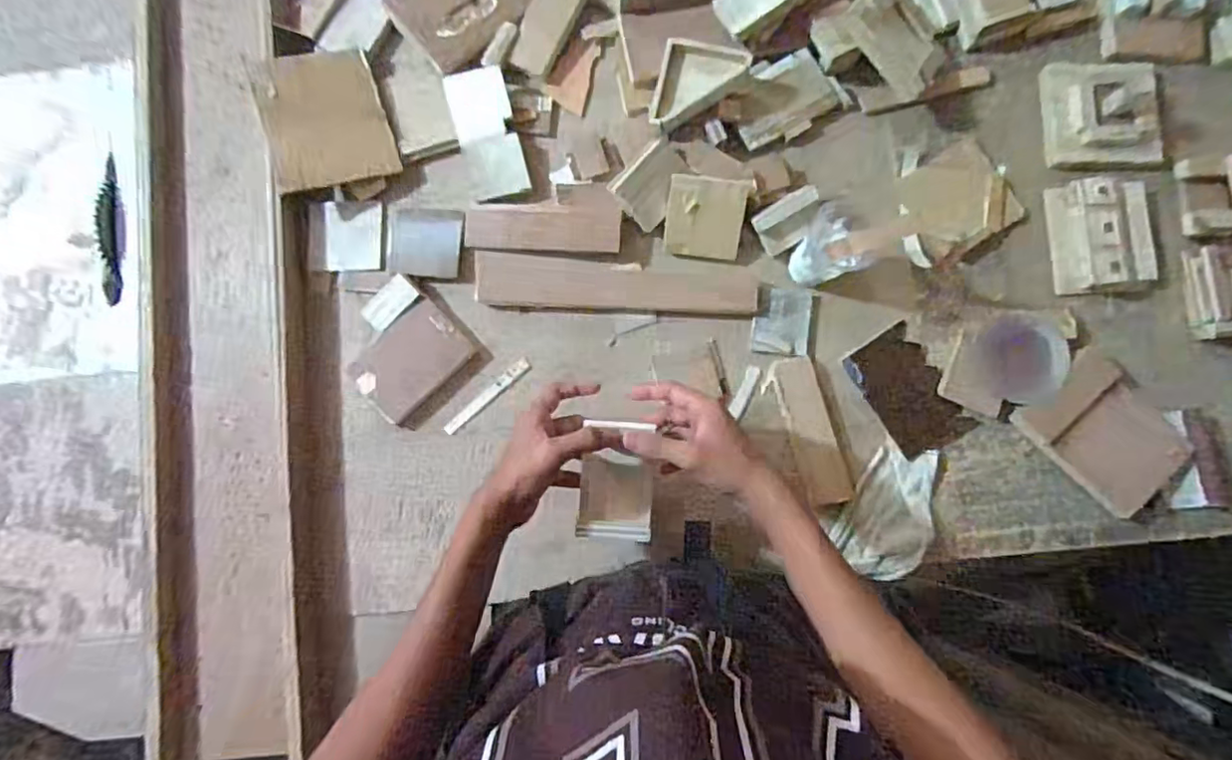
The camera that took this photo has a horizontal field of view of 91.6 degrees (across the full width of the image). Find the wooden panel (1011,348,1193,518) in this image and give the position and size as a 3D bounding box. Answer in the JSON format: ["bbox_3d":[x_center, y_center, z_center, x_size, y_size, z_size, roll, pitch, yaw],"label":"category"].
[{"bbox_3d":[0.504,0.056,0.616,0.105,0.017,0.142,-43,85,-2],"label":"wooden panel"}]

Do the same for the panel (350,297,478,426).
[{"bbox_3d":[-0.220,-0.021,0.646,0.085,0.011,0.115,44,87,5],"label":"panel"}]

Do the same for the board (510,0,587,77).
[{"bbox_3d":[-0.064,-0.427,0.676,0.052,0.010,0.175,23,86,4],"label":"board"}]

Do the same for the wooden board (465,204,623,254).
[{"bbox_3d":[-0.079,-0.167,0.652,0.167,0.007,0.051,2,85,2],"label":"wooden board"}]

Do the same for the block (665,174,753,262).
[{"bbox_3d":[0.095,-0.172,0.638,0.080,0.005,0.082,8,117,7],"label":"block"}]

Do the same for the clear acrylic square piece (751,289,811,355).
[{"bbox_3d":[0.180,-0.063,0.645,0.058,0.009,0.070,7,85,3],"label":"clear acrylic square piece"}]

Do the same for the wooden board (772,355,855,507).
[{"bbox_3d":[0.210,0.053,0.637,0.048,0.016,0.157,-13,84,1],"label":"wooden board"}]

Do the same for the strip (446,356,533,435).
[{"bbox_3d":[-0.140,0.017,0.653,0.115,0.004,0.015,-41,85,-2],"label":"strip"}]

